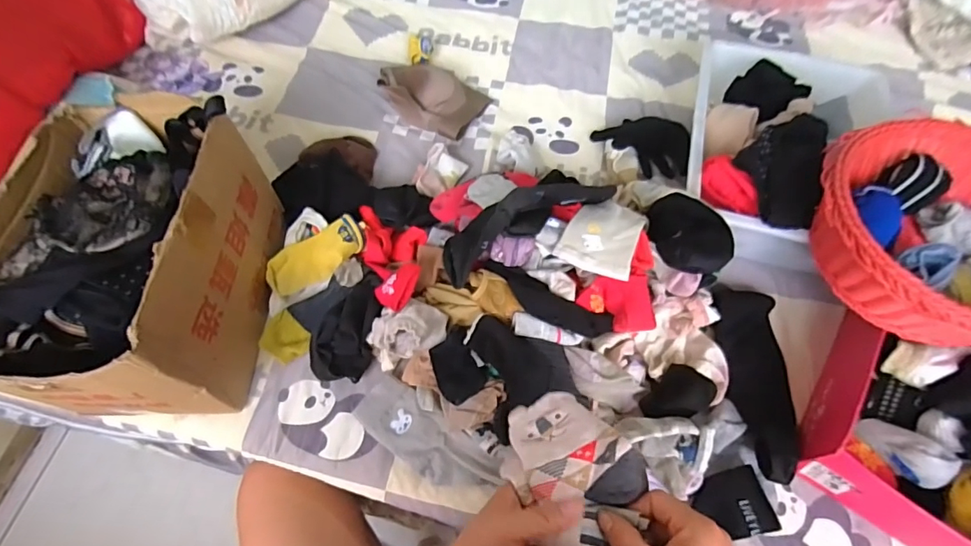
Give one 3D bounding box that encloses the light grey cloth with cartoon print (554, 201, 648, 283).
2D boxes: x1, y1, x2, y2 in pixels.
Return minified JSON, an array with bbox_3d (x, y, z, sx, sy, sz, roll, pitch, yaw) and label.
[{"bbox_3d":[0.145,-0.050,0.595,0.089,0.032,0.097,20,63,9],"label":"light grey cloth with cartoon print"}]

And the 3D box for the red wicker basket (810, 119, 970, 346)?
[{"bbox_3d":[0.512,-0.044,0.540,0.273,0.087,0.277,0,62,-1],"label":"red wicker basket"}]

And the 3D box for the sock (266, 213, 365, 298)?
[{"bbox_3d":[-0.225,-0.019,0.640,0.135,0.035,0.066,-33,67,-17],"label":"sock"}]

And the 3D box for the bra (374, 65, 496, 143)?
[{"bbox_3d":[-0.098,-0.303,0.818,0.177,0.055,0.135,24,64,11],"label":"bra"}]

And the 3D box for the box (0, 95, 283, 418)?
[{"bbox_3d":[-0.387,-0.015,0.548,0.203,0.198,0.332,5,62,1],"label":"box"}]

